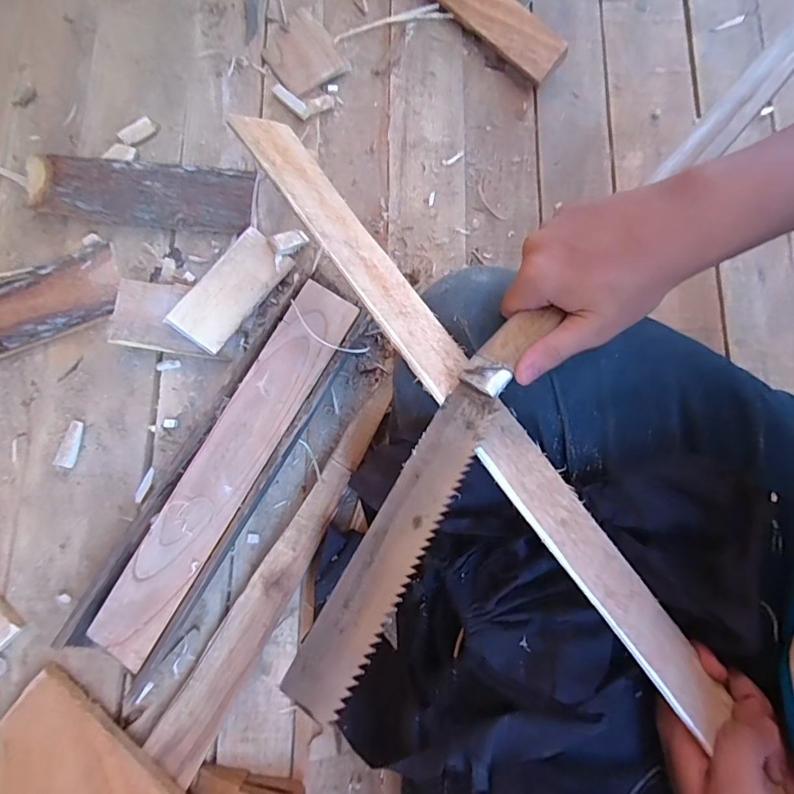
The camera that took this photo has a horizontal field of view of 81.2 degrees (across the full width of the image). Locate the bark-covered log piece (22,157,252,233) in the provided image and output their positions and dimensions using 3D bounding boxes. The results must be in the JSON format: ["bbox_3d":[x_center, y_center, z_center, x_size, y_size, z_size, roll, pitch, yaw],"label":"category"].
[{"bbox_3d":[-0.290,-0.233,0.533,0.249,0.033,0.071,4,79,0],"label":"bark-covered log piece"}]

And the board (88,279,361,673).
[{"bbox_3d":[-0.158,0.061,0.433,0.060,0.021,0.374,30,80,5],"label":"board"}]

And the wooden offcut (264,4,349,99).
[{"bbox_3d":[-0.119,-0.431,0.580,0.082,0.011,0.102,-34,81,-7],"label":"wooden offcut"}]

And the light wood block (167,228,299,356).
[{"bbox_3d":[-0.177,-0.115,0.499,0.058,0.010,0.137,39,73,-13],"label":"light wood block"}]

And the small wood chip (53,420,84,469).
[{"bbox_3d":[-0.339,0.049,0.484,0.016,0.011,0.047,14,79,2],"label":"small wood chip"}]

